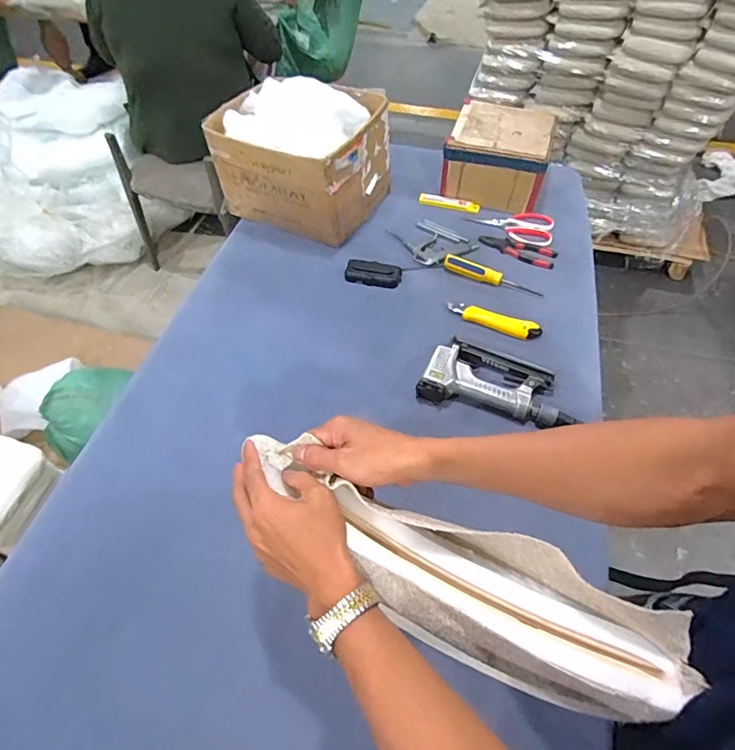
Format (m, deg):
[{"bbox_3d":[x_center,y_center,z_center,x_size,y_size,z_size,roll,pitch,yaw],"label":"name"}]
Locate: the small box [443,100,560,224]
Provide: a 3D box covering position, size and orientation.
[{"bbox_3d":[0.294,-0.495,1.060,0.213,0.139,0.215,14,55,11],"label":"small box"}]

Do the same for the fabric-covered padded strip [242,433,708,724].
[{"bbox_3d":[0.056,0.165,0.400,0.385,0.080,0.094,23,57,18],"label":"fabric-covered padded strip"}]

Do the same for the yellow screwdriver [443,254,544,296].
[{"bbox_3d":[0.243,-0.194,0.909,0.191,0.033,0.029,20,56,15],"label":"yellow screwdriver"}]

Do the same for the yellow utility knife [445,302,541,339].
[{"bbox_3d":[0.230,-0.101,0.851,0.168,0.019,0.029,21,57,16],"label":"yellow utility knife"}]

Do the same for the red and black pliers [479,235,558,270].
[{"bbox_3d":[0.309,-0.258,0.970,0.158,0.009,0.059,19,56,15],"label":"red and black pliers"}]

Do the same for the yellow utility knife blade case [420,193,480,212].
[{"bbox_3d":[0.184,-0.386,1.056,0.136,0.022,0.022,15,55,12],"label":"yellow utility knife blade case"}]

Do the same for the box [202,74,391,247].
[{"bbox_3d":[-0.137,-0.454,0.981,0.313,0.216,0.241,20,56,15],"label":"box"}]

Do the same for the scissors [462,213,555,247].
[{"bbox_3d":[0.305,-0.325,1.011,0.185,0.013,0.100,13,55,11],"label":"scissors"}]

